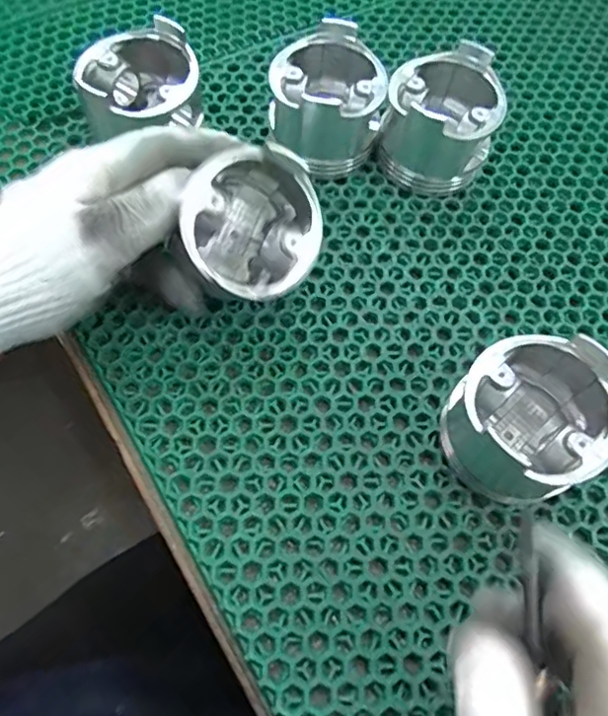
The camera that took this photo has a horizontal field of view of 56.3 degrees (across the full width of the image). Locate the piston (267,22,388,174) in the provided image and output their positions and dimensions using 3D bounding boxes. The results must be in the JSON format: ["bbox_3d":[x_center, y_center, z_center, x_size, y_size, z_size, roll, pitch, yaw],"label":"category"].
[{"bbox_3d":[0.015,-0.161,0.352,0.066,0.064,0.070,6,65,1],"label":"piston"}]

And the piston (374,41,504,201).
[{"bbox_3d":[0.085,-0.149,0.354,0.065,0.060,0.074,15,65,5],"label":"piston"}]

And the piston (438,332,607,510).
[{"bbox_3d":[0.109,0.026,0.269,0.069,0.069,0.068,1,65,-2],"label":"piston"}]

